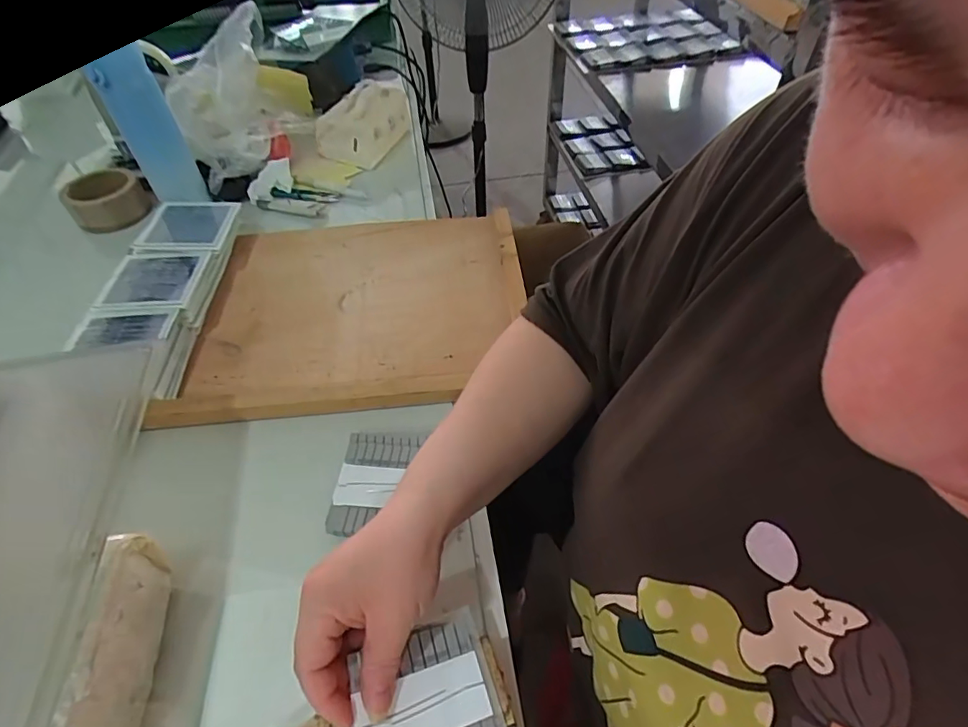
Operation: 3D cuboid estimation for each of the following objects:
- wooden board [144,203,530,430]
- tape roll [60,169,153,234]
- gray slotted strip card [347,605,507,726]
[{"bbox_3d":[-0.137,-0.073,0.591,0.349,0.032,0.299,-3,49,-1],"label":"wooden board"},{"bbox_3d":[-0.539,-0.231,0.745,0.077,0.054,0.080,5,49,6],"label":"tape roll"},{"bbox_3d":[-0.035,0.202,0.310,0.085,0.008,0.086,-11,55,-17],"label":"gray slotted strip card"}]

